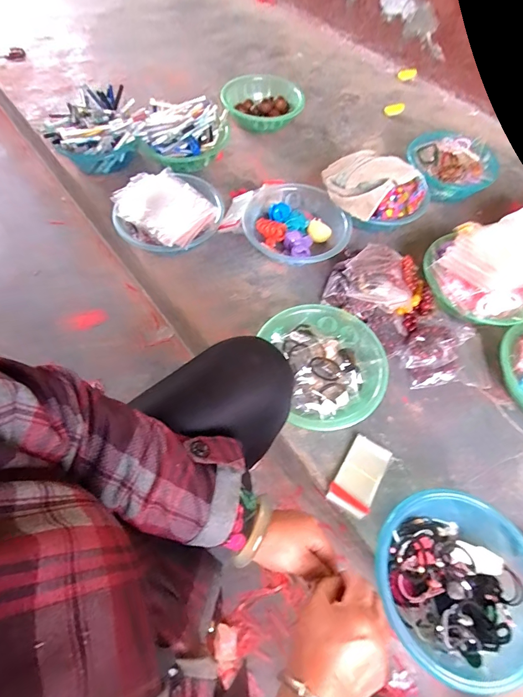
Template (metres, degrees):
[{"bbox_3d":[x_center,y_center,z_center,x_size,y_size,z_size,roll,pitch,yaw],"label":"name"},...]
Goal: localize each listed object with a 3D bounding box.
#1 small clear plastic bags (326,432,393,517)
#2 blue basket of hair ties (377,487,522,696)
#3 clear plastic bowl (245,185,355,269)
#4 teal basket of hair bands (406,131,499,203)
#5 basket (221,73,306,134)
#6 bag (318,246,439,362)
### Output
[{"bbox_3d":[0.166,0.215,0.619,0.068,0.019,0.120,28,65,12],"label":"small clear plastic bags"},{"bbox_3d":[0.278,0.325,0.524,0.206,0.084,0.219,1,62,-2],"label":"blue basket of hair ties"},{"bbox_3d":[0.075,-0.282,0.838,0.252,0.086,0.216,38,67,16],"label":"clear plastic bowl"},{"bbox_3d":[0.488,-0.472,0.948,0.209,0.083,0.198,1,61,-2],"label":"teal basket of hair bands"},{"bbox_3d":[0.004,-0.710,1.063,0.226,0.097,0.185,1,61,-2],"label":"basket"},{"bbox_3d":[0.239,-0.121,0.736,0.213,0.092,0.186,34,66,15],"label":"bag"}]

